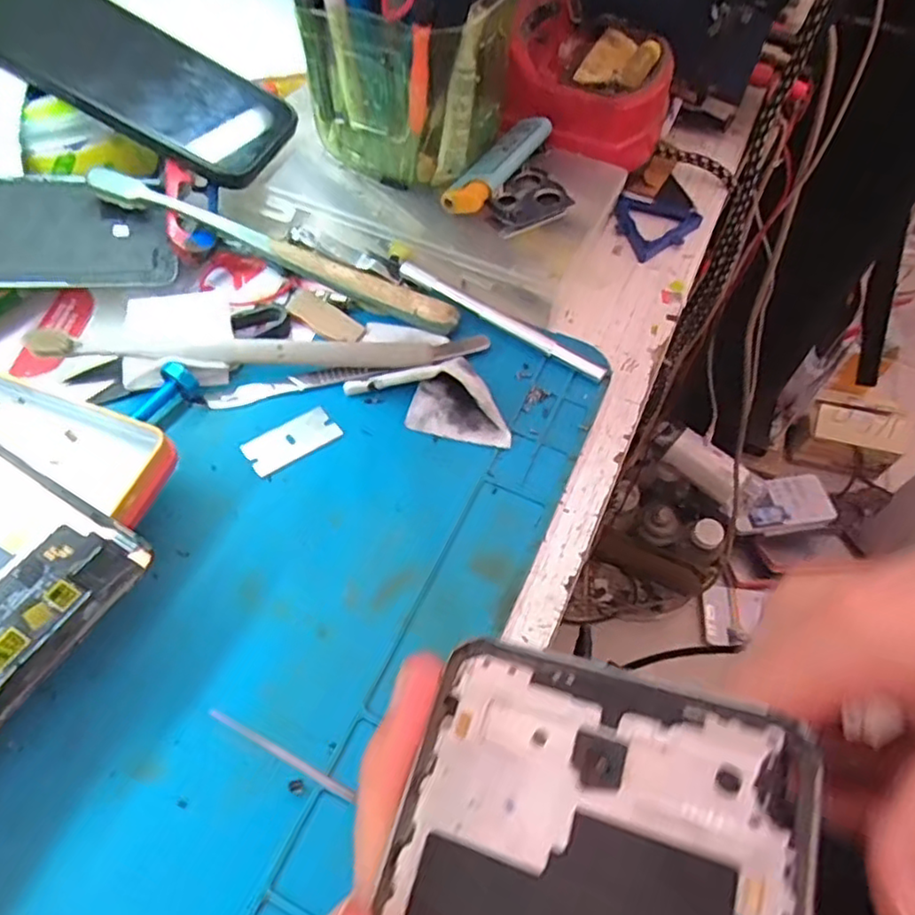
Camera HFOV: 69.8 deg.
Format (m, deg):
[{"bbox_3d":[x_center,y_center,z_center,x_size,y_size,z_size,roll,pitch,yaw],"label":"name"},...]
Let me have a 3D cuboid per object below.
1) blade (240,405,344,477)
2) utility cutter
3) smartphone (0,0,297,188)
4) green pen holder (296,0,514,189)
[{"bbox_3d":[-0.070,-0.008,0.278,0.039,0.004,0.020,-30,63,-21],"label":"blade"},{"bbox_3d":[0.022,-0.148,0.331,0.021,0.016,0.075,32,61,17],"label":"utility cutter"},{"bbox_3d":[-0.158,-0.189,0.321,0.147,0.011,0.072,28,57,-7],"label":"smartphone"},{"bbox_3d":[-0.023,-0.176,0.322,0.082,0.090,0.058,20,58,10],"label":"green pen holder"}]

